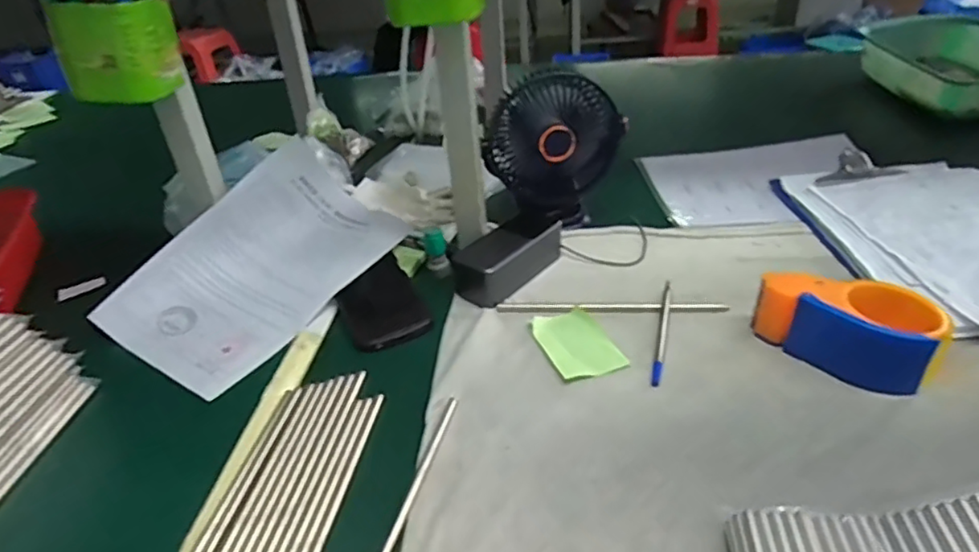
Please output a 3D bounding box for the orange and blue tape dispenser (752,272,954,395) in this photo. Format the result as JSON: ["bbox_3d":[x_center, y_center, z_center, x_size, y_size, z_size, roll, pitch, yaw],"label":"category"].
[{"bbox_3d":[0.300,0.042,0.515,0.139,0.053,0.079,8,35,19],"label":"orange and blue tape dispenser"}]

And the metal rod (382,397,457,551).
[{"bbox_3d":[-0.060,0.166,0.431,0.009,0.010,0.219,6,34,16],"label":"metal rod"}]

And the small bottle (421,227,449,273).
[{"bbox_3d":[-0.058,-0.029,0.667,0.023,0.041,0.024,-10,33,-8],"label":"small bottle"}]

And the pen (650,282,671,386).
[{"bbox_3d":[0.160,0.049,0.566,0.009,0.008,0.131,7,35,18],"label":"pen"}]

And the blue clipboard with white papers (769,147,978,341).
[{"bbox_3d":[0.504,-0.057,0.673,0.262,0.011,0.329,-8,33,-5],"label":"blue clipboard with white papers"}]

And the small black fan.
[{"bbox_3d":[0.073,-0.132,0.703,0.145,0.176,0.076,7,36,17],"label":"small black fan"}]

